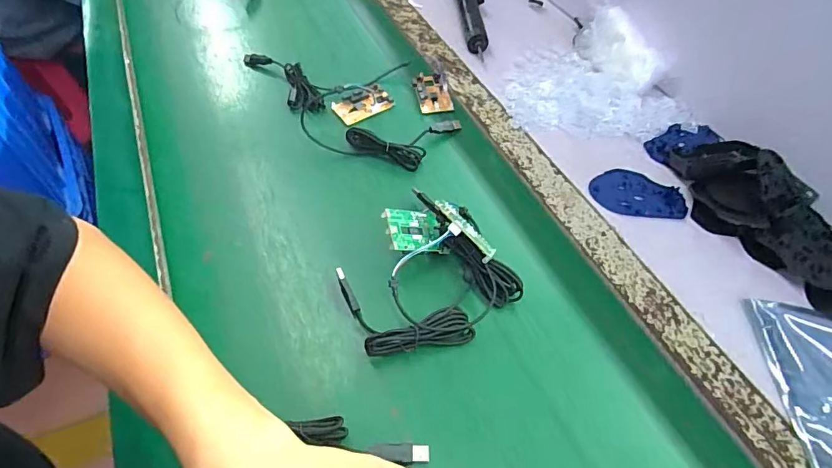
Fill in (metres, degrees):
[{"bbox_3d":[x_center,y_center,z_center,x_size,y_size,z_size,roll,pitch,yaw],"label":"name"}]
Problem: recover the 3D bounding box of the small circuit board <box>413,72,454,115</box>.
[{"bbox_3d":[0.023,-0.196,0.641,0.047,0.010,0.078,-9,53,-8],"label":"small circuit board"}]

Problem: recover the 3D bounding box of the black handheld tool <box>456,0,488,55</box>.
[{"bbox_3d":[0.088,-0.372,0.763,0.048,0.031,0.226,0,53,-1],"label":"black handheld tool"}]

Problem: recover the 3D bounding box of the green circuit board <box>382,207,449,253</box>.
[{"bbox_3d":[-0.001,-0.002,0.463,0.065,0.008,0.044,5,63,-37],"label":"green circuit board"}]

